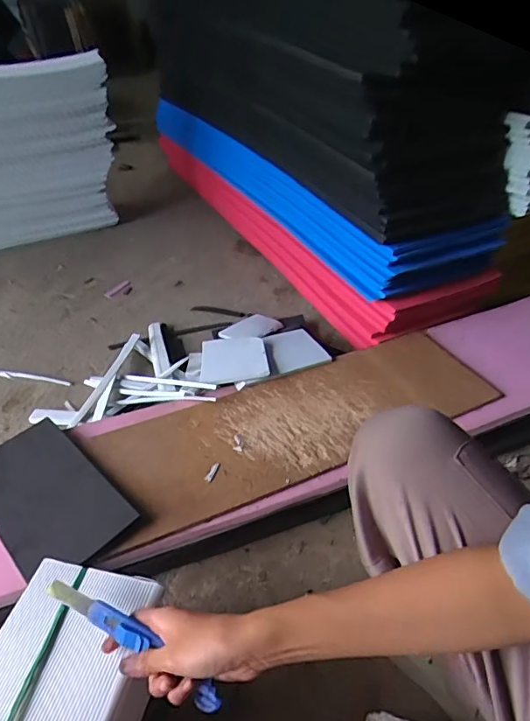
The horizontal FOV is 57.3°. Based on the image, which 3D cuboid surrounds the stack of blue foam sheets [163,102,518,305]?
[{"bbox_3d":[0.085,-0.541,1.382,0.331,0.144,1.216,-21,45,-22],"label":"stack of blue foam sheets"}]

